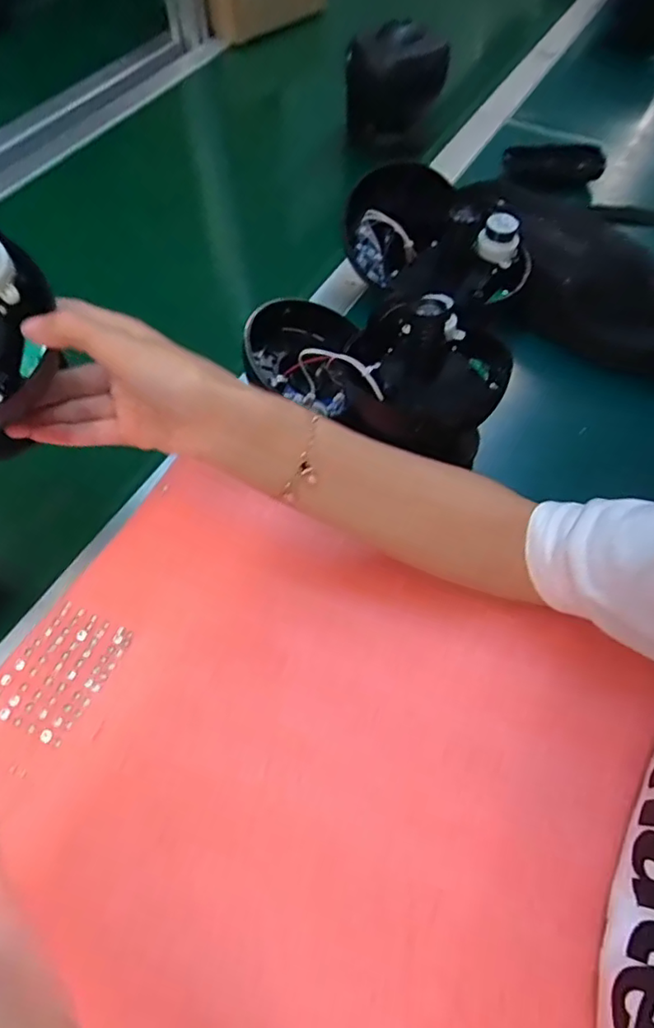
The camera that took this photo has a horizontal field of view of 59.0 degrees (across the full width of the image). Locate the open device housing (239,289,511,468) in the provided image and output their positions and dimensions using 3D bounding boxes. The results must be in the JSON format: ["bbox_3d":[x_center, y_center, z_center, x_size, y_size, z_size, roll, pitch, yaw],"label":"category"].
[{"bbox_3d":[0.030,-0.113,0.428,0.200,0.087,0.120,29,62,17],"label":"open device housing"}]

